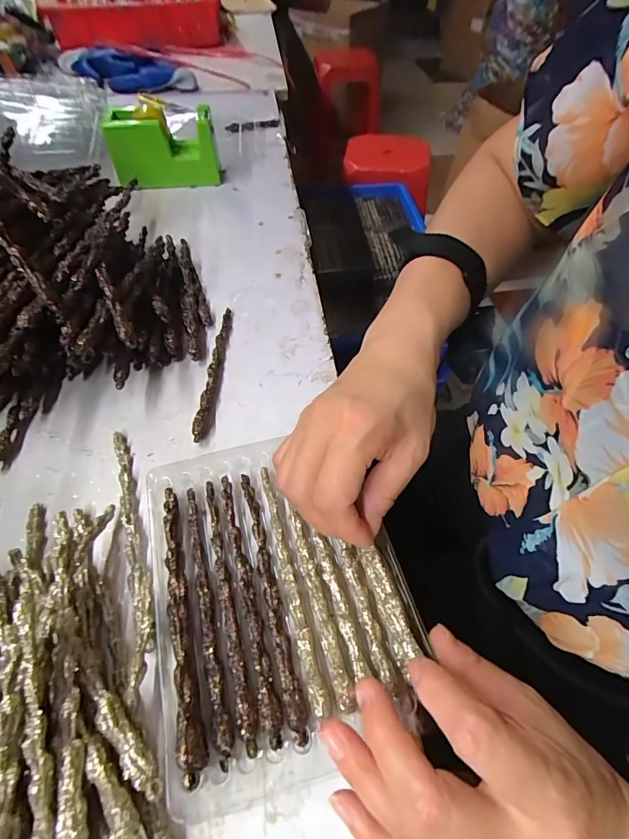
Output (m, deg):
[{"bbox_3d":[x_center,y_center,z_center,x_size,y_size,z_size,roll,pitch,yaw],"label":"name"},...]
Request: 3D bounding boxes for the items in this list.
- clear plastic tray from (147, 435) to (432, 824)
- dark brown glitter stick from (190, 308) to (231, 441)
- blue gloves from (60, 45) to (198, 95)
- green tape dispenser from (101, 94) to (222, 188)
[{"bbox_3d":[-0.025,0.095,0.245,0.139,0.028,0.182,-14,55,-10],"label":"clear plastic tray"},{"bbox_3d":[-0.084,-0.044,0.353,0.011,0.010,0.148,3,54,2],"label":"dark brown glitter stick"},{"bbox_3d":[-0.362,-0.653,0.765,0.292,0.042,0.106,19,57,14],"label":"blue gloves"},{"bbox_3d":[-0.195,-0.355,0.542,0.133,0.086,0.049,-8,55,-6],"label":"green tape dispenser"}]

